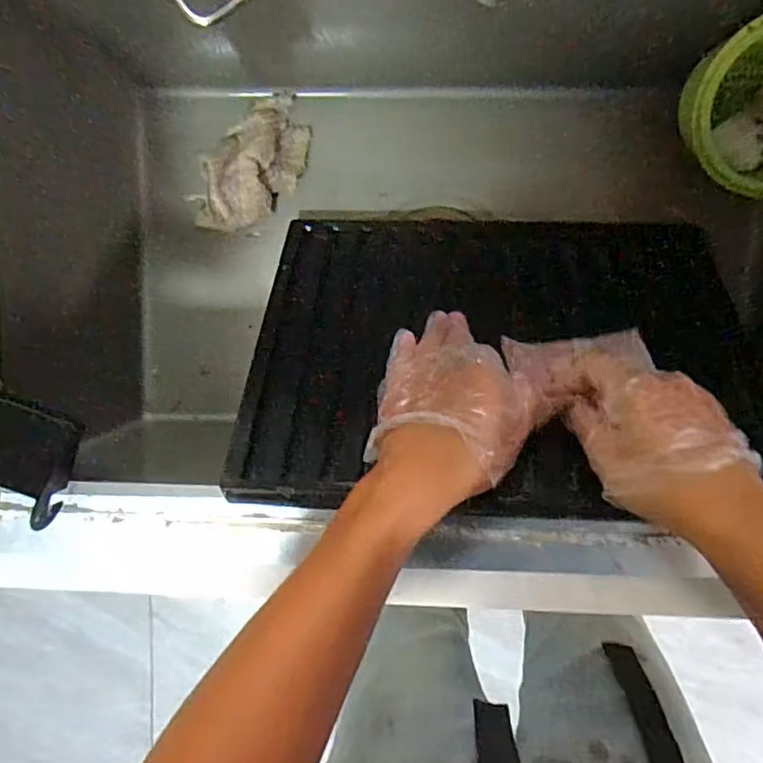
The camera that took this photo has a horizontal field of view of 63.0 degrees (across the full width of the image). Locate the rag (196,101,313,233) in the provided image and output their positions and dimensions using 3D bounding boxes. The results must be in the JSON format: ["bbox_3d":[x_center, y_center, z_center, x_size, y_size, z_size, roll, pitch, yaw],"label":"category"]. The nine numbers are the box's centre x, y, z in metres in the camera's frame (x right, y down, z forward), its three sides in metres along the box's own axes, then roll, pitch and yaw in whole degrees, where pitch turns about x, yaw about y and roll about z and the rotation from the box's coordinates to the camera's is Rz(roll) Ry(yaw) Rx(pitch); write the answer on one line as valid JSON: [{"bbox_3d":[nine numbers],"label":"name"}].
[{"bbox_3d":[-0.125,-0.205,0.600,0.081,0.037,0.140,30,97,1],"label":"rag"}]

